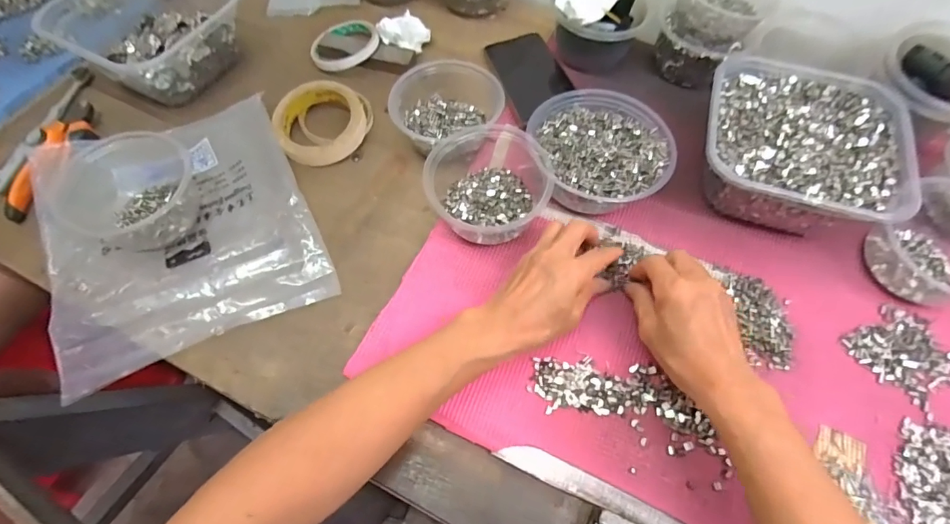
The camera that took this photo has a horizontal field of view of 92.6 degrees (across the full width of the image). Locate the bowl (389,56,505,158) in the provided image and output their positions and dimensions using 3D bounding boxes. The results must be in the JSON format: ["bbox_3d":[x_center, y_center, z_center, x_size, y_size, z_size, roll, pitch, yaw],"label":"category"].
[{"bbox_3d":[-0.031,-0.170,0.486,0.112,0.060,0.105,0,62,0],"label":"bowl"}]

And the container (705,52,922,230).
[{"bbox_3d":[0.308,-0.113,0.446,0.174,0.062,0.177,16,63,9],"label":"container"}]

